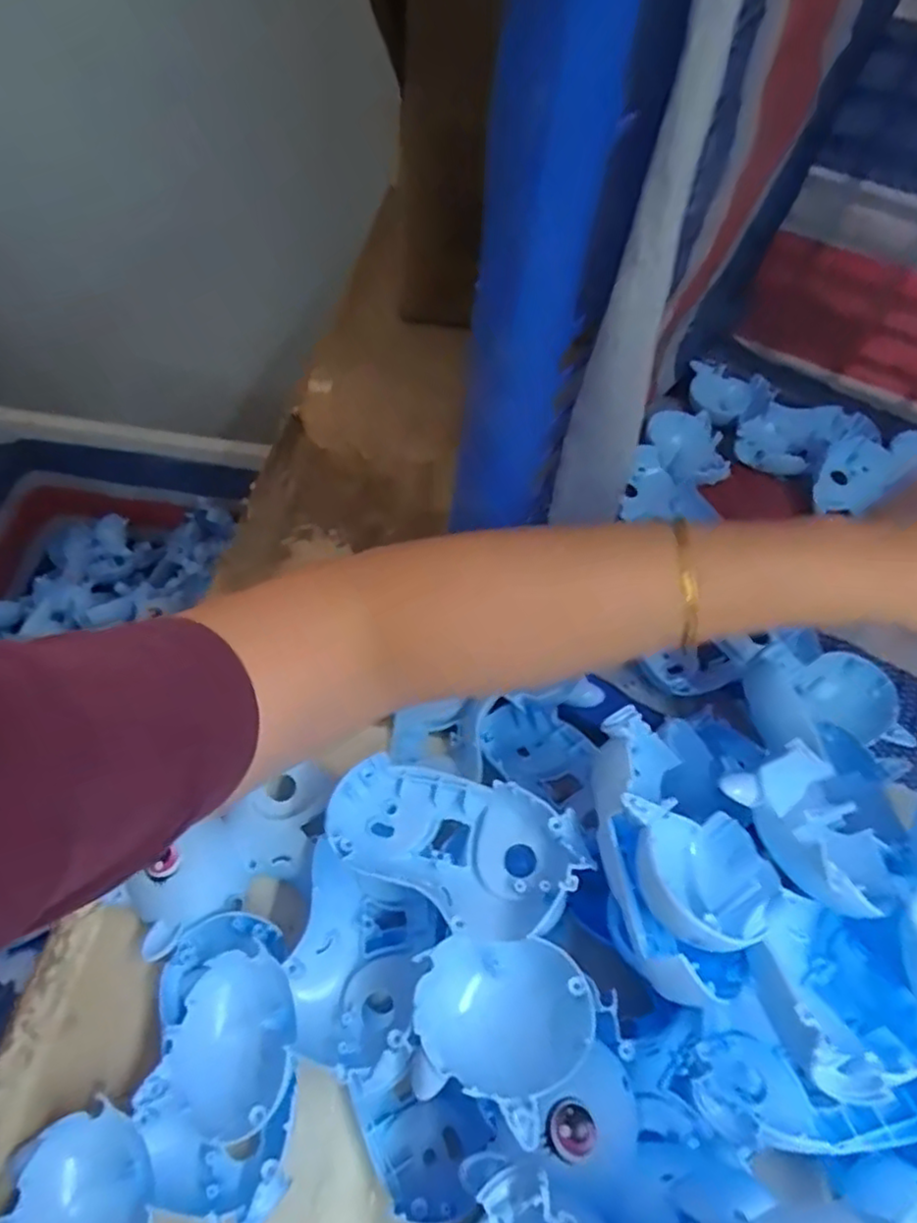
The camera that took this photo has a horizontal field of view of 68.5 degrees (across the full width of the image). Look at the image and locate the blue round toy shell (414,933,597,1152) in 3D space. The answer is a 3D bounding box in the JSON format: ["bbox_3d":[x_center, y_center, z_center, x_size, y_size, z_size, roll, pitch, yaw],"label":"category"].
[{"bbox_3d":[0.019,0.168,0.284,0.073,0.026,0.064,30,59,15],"label":"blue round toy shell"}]

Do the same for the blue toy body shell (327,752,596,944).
[{"bbox_3d":[-0.004,0.110,0.328,0.122,0.039,0.070,27,58,13],"label":"blue toy body shell"}]

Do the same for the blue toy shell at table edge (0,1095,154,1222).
[{"bbox_3d":[-0.163,0.256,0.288,0.064,0.028,0.070,-4,56,-7],"label":"blue toy shell at table edge"}]

